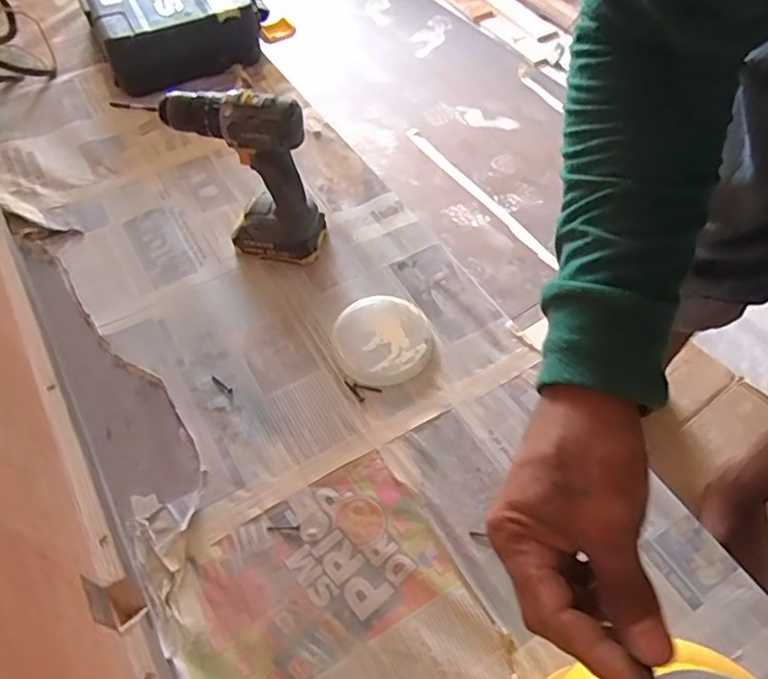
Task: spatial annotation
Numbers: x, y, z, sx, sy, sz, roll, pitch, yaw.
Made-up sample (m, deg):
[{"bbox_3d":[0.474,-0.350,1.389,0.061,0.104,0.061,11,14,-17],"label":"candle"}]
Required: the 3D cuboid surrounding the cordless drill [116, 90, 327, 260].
[{"bbox_3d":[-0.174,-0.200,0.745,0.177,0.219,0.069,10,57,8],"label":"cordless drill"}]

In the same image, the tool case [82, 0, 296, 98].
[{"bbox_3d":[-0.364,-0.607,1.100,0.315,0.123,0.333,-20,58,-12],"label":"tool case"}]

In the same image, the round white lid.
[{"bbox_3d":[-0.002,-0.001,0.728,0.113,0.014,0.120,0,56,1],"label":"round white lid"}]

